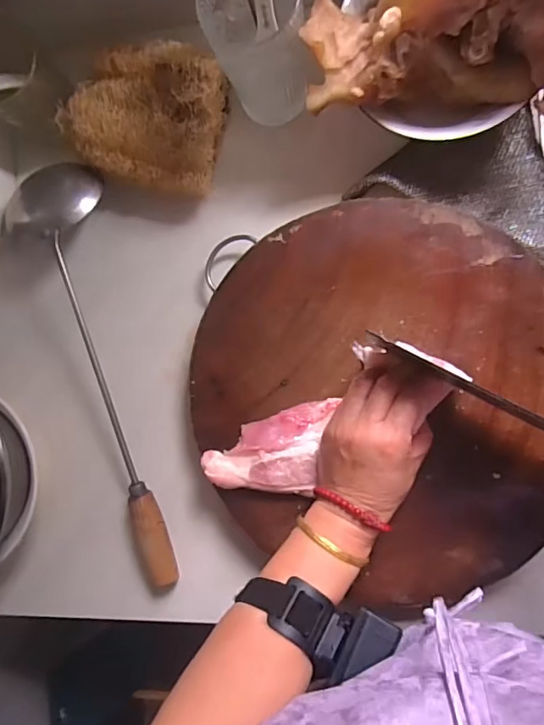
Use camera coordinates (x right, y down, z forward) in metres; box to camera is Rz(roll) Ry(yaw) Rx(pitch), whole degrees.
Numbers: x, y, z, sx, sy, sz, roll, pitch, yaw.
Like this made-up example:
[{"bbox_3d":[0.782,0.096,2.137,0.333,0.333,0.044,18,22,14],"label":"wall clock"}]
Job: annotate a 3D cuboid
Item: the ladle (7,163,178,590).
[{"bbox_3d":[-0.174,0.017,0.473,0.087,0.051,0.411,-12,86,9],"label":"ladle"}]

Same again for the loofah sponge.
[{"bbox_3d":[-0.116,-0.229,0.457,0.143,0.048,0.117,19,91,10],"label":"loofah sponge"}]

